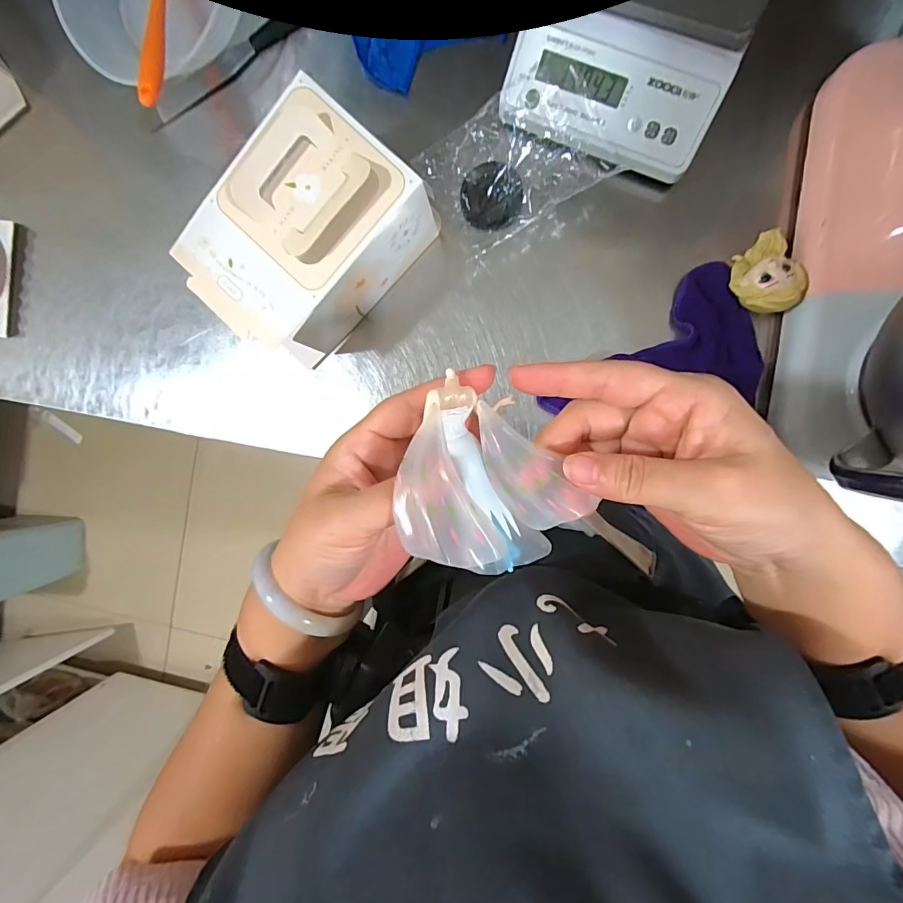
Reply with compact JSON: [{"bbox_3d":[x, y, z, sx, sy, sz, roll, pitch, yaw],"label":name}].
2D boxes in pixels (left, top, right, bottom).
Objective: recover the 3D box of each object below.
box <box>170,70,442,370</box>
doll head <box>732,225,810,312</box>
[{"bbox_3d":[-0.131,-0.193,0.429,0.144,0.116,0.197,43,95,3],"label":"box"},{"bbox_3d":[0.290,-0.162,0.417,0.056,0.040,0.073,-14,91,6],"label":"doll head"}]

